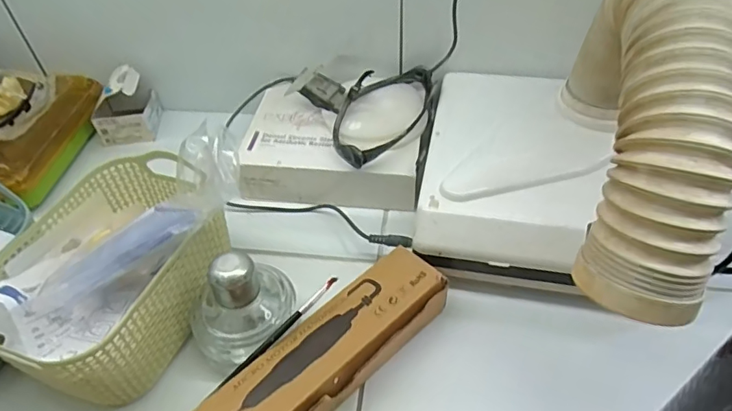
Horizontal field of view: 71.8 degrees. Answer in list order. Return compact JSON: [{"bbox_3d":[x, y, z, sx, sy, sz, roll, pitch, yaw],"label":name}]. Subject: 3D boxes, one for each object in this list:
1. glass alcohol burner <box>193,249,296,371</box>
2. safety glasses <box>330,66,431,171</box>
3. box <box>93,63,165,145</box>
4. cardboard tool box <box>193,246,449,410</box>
[{"bbox_3d":[-0.087,0.069,0.350,0.075,0.076,0.057,-20,49,-15],"label":"glass alcohol burner"},{"bbox_3d":[0.012,-0.088,0.461,0.072,0.036,0.143,19,50,20],"label":"safety glasses"},{"bbox_3d":[-0.260,-0.108,0.543,0.056,0.066,0.052,-8,47,-4],"label":"box"},{"bbox_3d":[-0.031,0.113,0.340,0.211,0.039,0.059,-35,54,-26],"label":"cardboard tool box"}]

